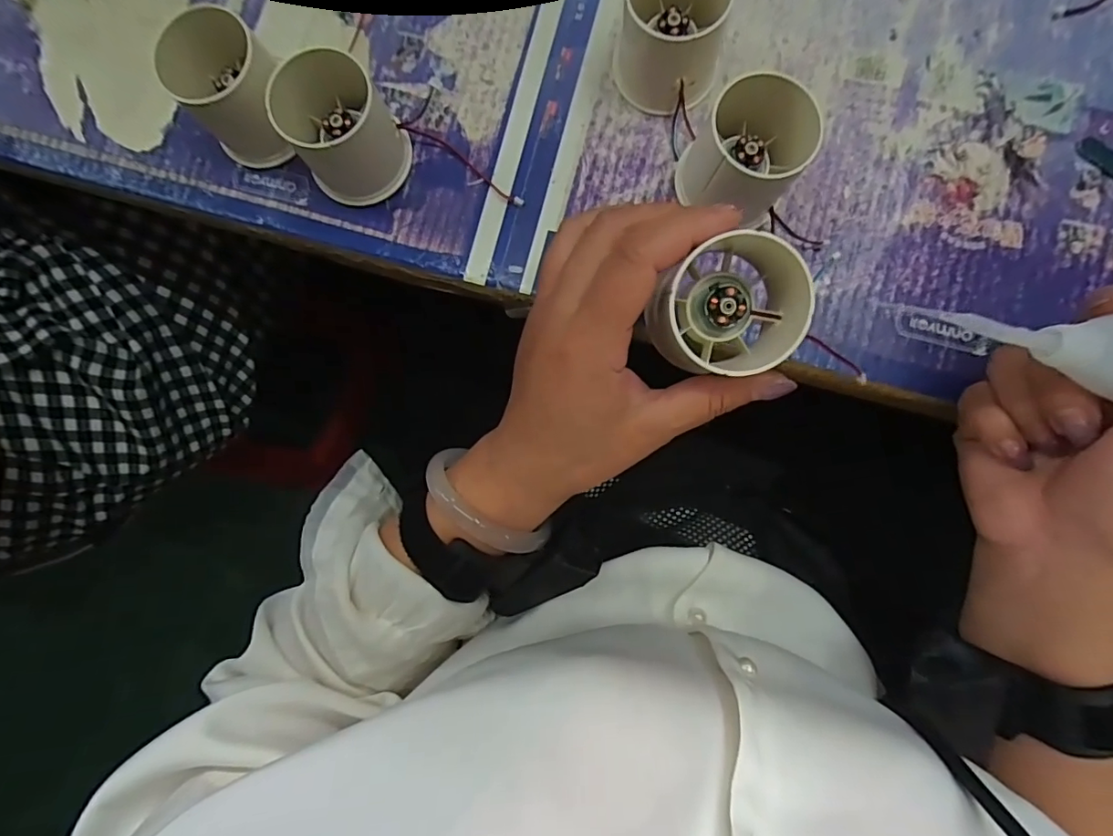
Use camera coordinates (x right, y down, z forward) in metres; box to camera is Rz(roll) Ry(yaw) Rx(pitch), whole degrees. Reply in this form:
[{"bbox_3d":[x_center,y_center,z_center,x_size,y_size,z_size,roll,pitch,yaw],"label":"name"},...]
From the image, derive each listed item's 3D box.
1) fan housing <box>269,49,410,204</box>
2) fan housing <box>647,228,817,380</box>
[{"bbox_3d":[-0.112,-0.153,0.270,0.053,0.051,0.065,-32,86,2],"label":"fan housing"},{"bbox_3d":[0.064,-0.037,0.202,0.055,0.042,0.047,-26,86,2],"label":"fan housing"}]

